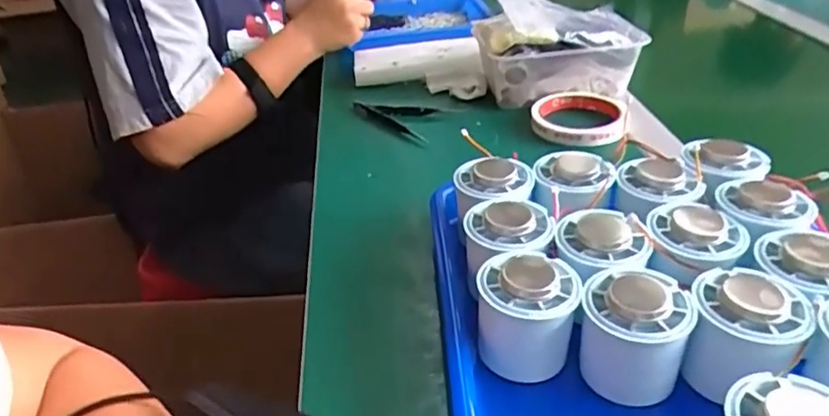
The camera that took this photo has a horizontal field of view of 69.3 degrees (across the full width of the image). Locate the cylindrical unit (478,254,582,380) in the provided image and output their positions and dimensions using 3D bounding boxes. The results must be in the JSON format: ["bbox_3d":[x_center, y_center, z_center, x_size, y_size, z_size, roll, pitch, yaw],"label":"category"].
[{"bbox_3d":[0.062,0.058,0.335,0.052,0.054,0.052,-1,32,1],"label":"cylindrical unit"}]

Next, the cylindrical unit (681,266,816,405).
[{"bbox_3d":[0.170,0.063,0.312,0.051,0.049,0.054,-1,32,1],"label":"cylindrical unit"}]

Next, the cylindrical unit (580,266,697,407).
[{"bbox_3d":[0.118,0.065,0.321,0.052,0.059,0.051,-1,32,1],"label":"cylindrical unit"}]

